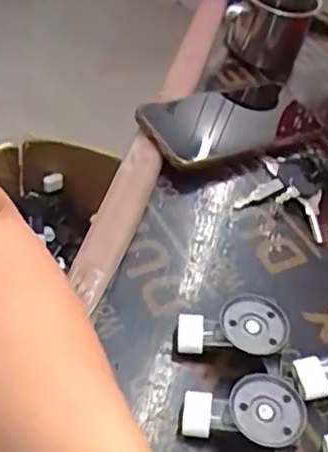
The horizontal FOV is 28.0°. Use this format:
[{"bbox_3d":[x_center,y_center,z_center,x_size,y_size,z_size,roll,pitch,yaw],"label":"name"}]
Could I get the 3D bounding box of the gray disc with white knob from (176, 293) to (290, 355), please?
[{"bbox_3d":[0.043,0.063,0.417,0.071,0.019,0.038,-9,43,5],"label":"gray disc with white knob"}]

